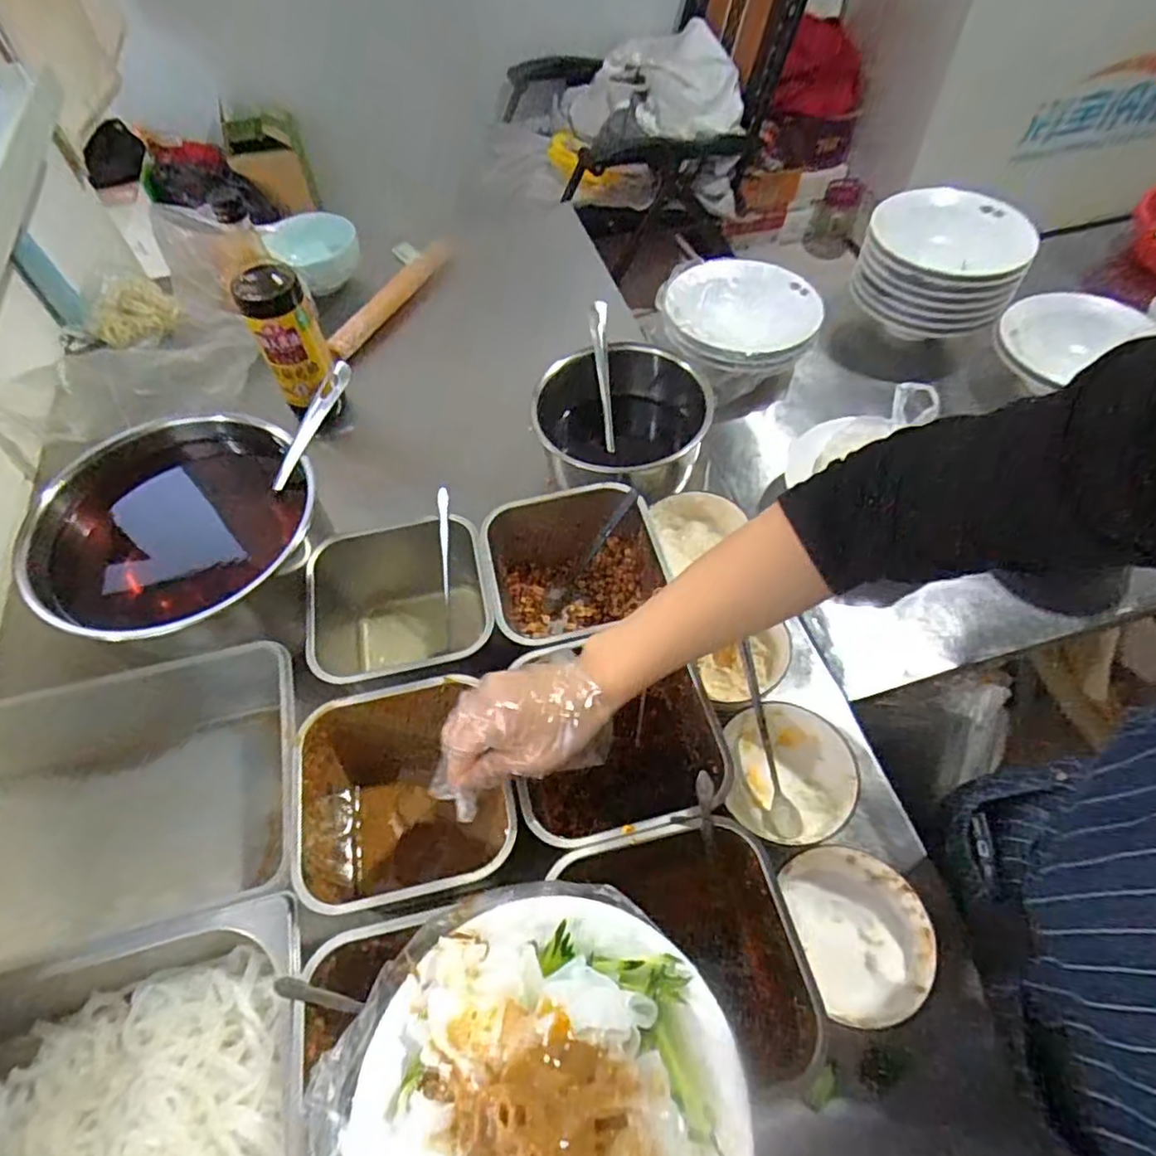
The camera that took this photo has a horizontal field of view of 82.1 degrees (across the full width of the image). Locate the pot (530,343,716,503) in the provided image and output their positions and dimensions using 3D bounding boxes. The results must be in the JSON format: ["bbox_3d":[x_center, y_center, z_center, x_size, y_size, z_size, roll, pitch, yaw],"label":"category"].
[{"bbox_3d":[0.057,-0.164,0.758,0.201,0.106,0.192,-1,56,2],"label":"pot"}]

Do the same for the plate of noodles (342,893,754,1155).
[{"bbox_3d":[-0.018,0.247,0.306,0.178,0.072,0.184,-1,56,2],"label":"plate of noodles"}]

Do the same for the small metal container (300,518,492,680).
[{"bbox_3d":[-0.170,0.046,0.639,0.177,0.114,0.161,-12,56,-5],"label":"small metal container"}]

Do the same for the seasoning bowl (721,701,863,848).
[{"bbox_3d":[0.179,0.164,0.557,0.098,0.051,0.101,-1,56,2],"label":"seasoning bowl"}]

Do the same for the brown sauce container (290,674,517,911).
[{"bbox_3d":[-0.130,0.182,0.536,0.164,0.109,0.167,-13,56,-6],"label":"brown sauce container"}]

